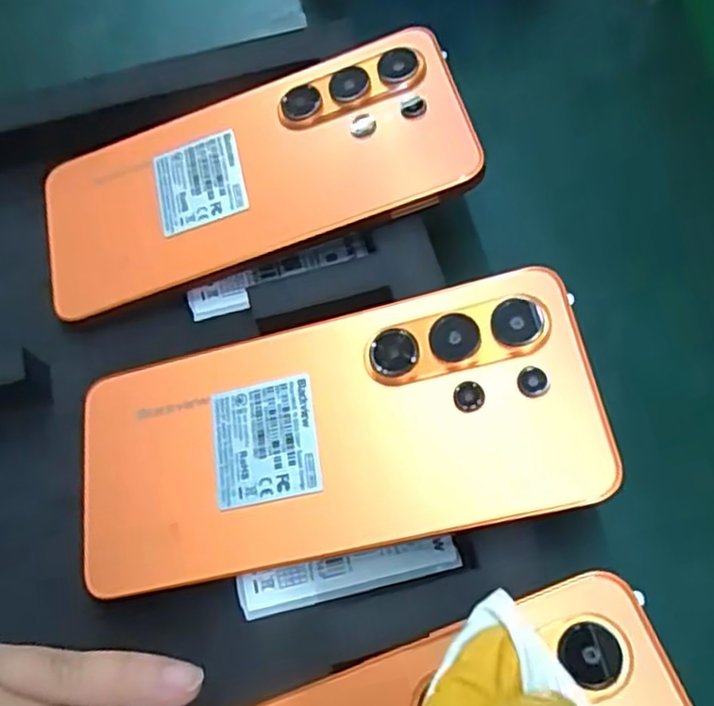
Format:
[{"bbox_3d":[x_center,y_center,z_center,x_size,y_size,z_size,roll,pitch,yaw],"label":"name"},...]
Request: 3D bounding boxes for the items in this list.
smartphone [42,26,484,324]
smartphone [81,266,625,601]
[{"bbox_3d":[-0.042,-0.069,0.272,0.166,0.008,0.077,-17,66,7],"label":"smartphone"},{"bbox_3d":[-0.011,0.025,0.226,0.168,0.005,0.077,-14,65,10],"label":"smartphone"}]

